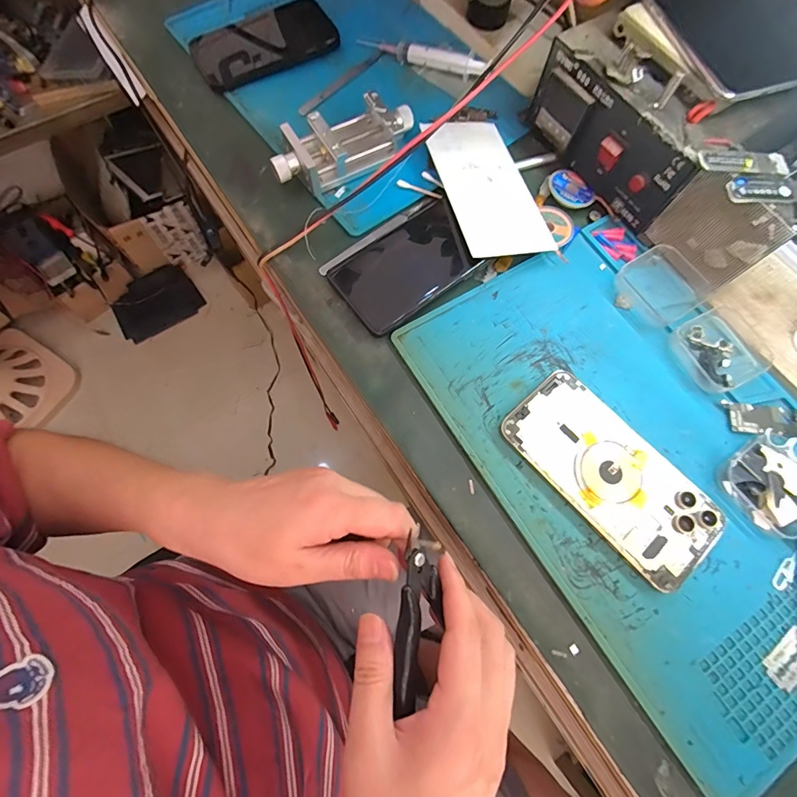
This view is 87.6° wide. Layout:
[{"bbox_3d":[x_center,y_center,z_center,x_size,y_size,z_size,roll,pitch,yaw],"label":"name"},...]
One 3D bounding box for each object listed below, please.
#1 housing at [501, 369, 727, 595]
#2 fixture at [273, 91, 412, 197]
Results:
[{"bbox_3d":[0.156,0.055,0.308,0.076,0.009,0.157,-41,77,-13],"label":"housing"},{"bbox_3d":[-0.049,-0.235,0.385,0.137,0.032,0.055,-26,74,-9],"label":"fixture"}]

